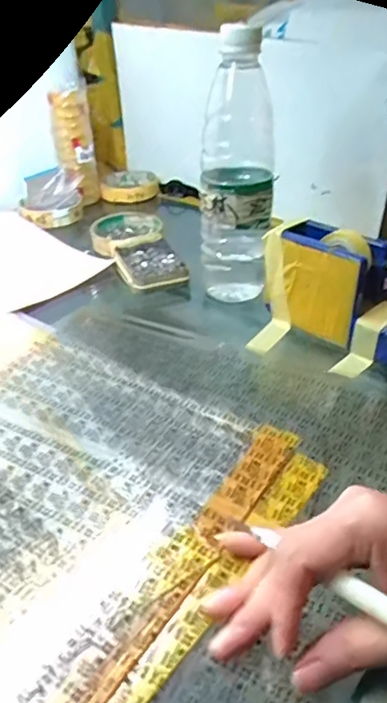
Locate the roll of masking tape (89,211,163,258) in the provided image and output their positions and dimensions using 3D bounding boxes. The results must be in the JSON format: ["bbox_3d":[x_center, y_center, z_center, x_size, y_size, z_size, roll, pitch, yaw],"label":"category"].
[{"bbox_3d":[-0.078,-0.141,0.626,0.081,0.017,0.101,-2,34,1],"label":"roll of masking tape"}]

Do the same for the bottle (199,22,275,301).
[{"bbox_3d":[0.038,-0.160,0.476,0.061,0.216,0.076,1,34,5],"label":"bottle"}]

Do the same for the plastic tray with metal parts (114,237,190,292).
[{"bbox_3d":[-0.045,-0.092,0.562,0.065,0.013,0.109,-11,35,-12],"label":"plastic tray with metal parts"}]

